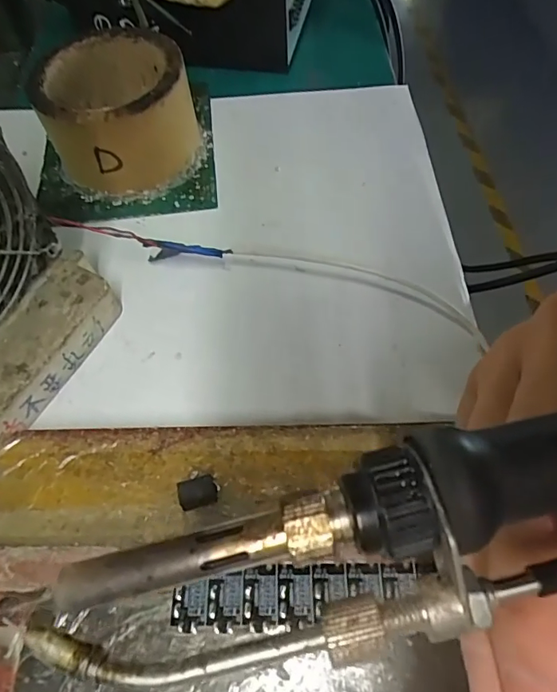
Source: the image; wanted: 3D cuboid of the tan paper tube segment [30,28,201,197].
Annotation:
[{"bbox_3d":[-0.102,-0.152,0.319,0.089,0.062,0.089,-6,60,0],"label":"tan paper tube segment"}]

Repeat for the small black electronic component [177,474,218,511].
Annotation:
[{"bbox_3d":[-0.034,0.062,0.205,0.016,0.010,0.011,-15,60,-5],"label":"small black electronic component"}]

